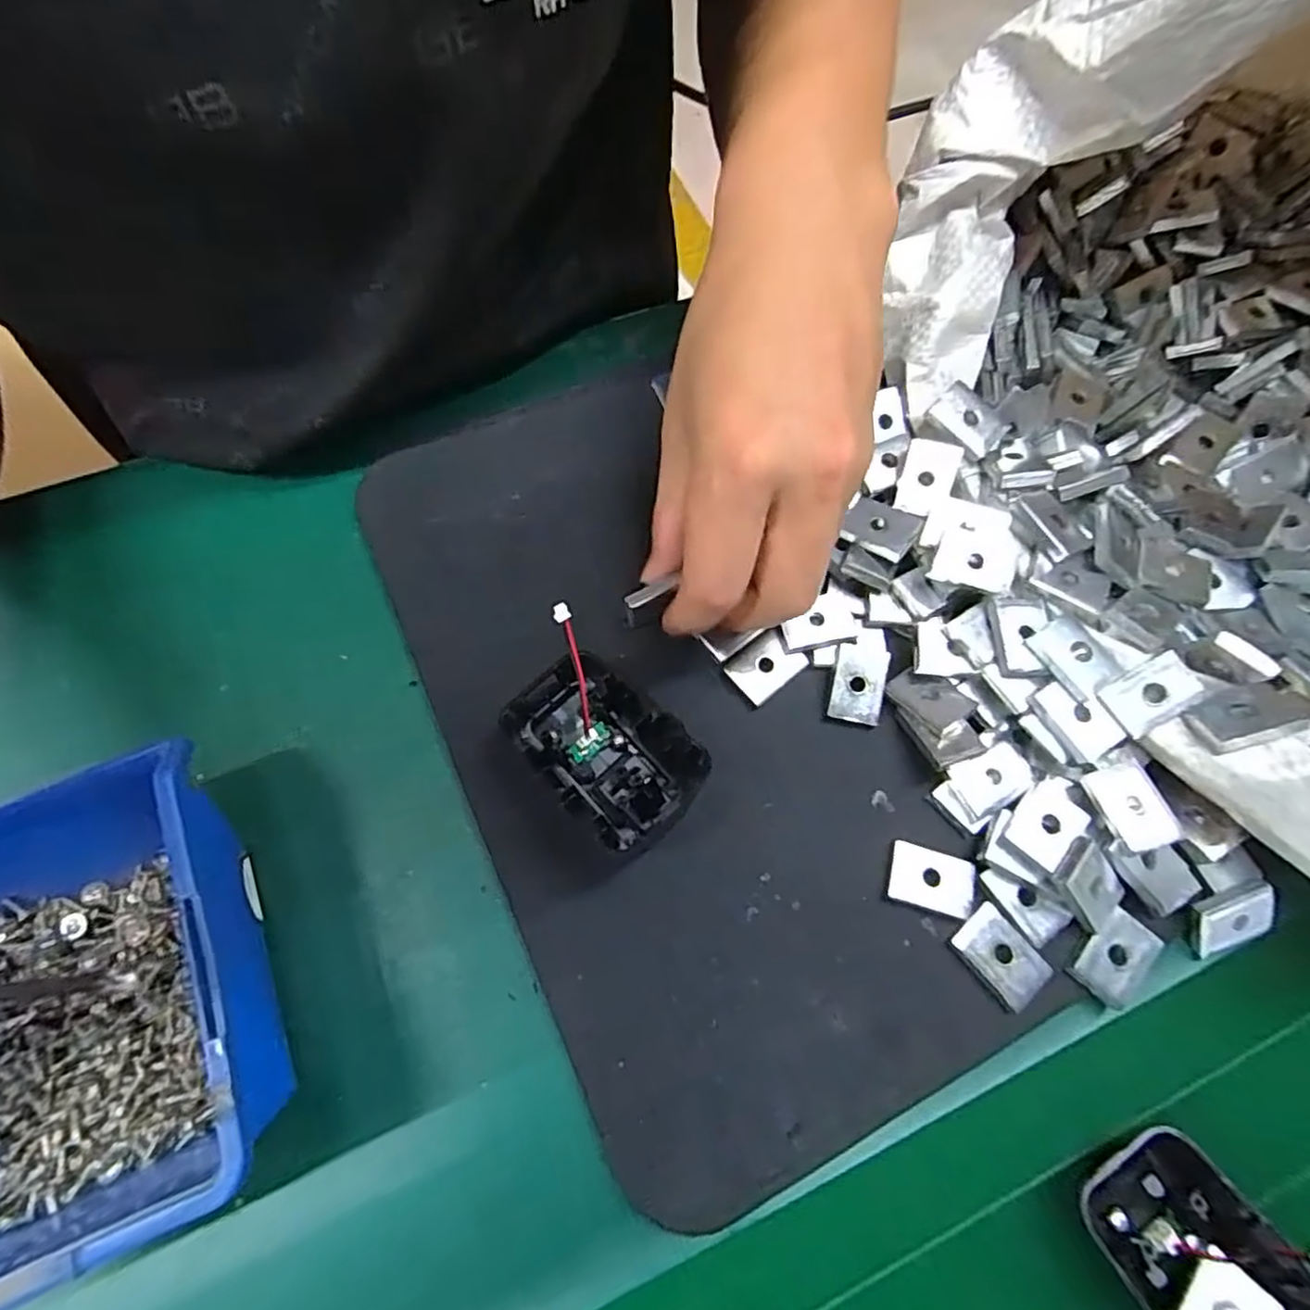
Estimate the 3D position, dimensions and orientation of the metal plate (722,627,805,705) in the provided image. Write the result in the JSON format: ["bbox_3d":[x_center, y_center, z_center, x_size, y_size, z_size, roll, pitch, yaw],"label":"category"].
[{"bbox_3d":[0.042,0.004,0.256,0.027,0.004,0.019,-40,81,-15],"label":"metal plate"}]

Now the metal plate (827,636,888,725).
[{"bbox_3d":[0.077,0.009,0.253,0.019,0.004,0.032,12,73,5],"label":"metal plate"}]

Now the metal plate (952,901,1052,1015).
[{"bbox_3d":[0.114,0.099,0.222,0.019,0.005,0.028,-34,74,-14],"label":"metal plate"}]

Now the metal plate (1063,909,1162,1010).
[{"bbox_3d":[0.153,0.100,0.224,0.019,0.006,0.028,40,73,13],"label":"metal plate"}]

